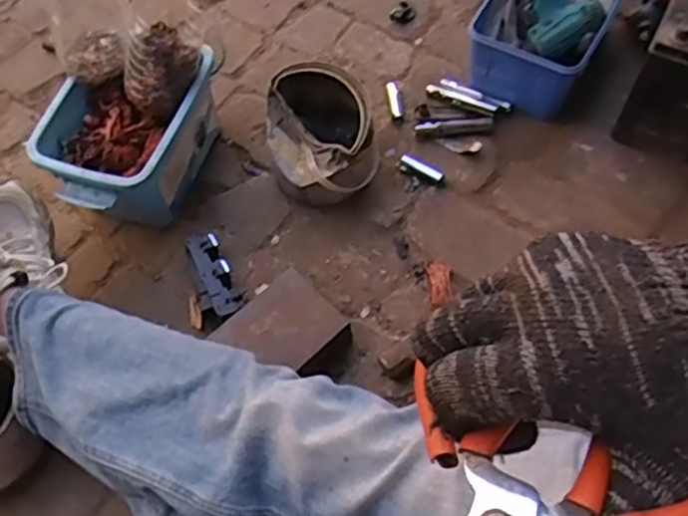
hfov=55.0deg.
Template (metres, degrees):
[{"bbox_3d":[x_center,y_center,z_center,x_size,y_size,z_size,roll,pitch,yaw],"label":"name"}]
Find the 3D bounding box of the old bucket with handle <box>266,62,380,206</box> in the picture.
[{"bbox_3d":[-0.031,-0.184,0.941,0.151,0.142,0.169,-3,64,1],"label":"old bucket with handle"}]

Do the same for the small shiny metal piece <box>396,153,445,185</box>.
[{"bbox_3d":[0.114,-0.133,0.982,0.074,0.018,0.019,29,69,16],"label":"small shiny metal piece"}]

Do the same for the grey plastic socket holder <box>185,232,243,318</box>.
[{"bbox_3d":[-0.178,0.028,0.923,0.047,0.051,0.131,-26,66,-10],"label":"grey plastic socket holder"}]

